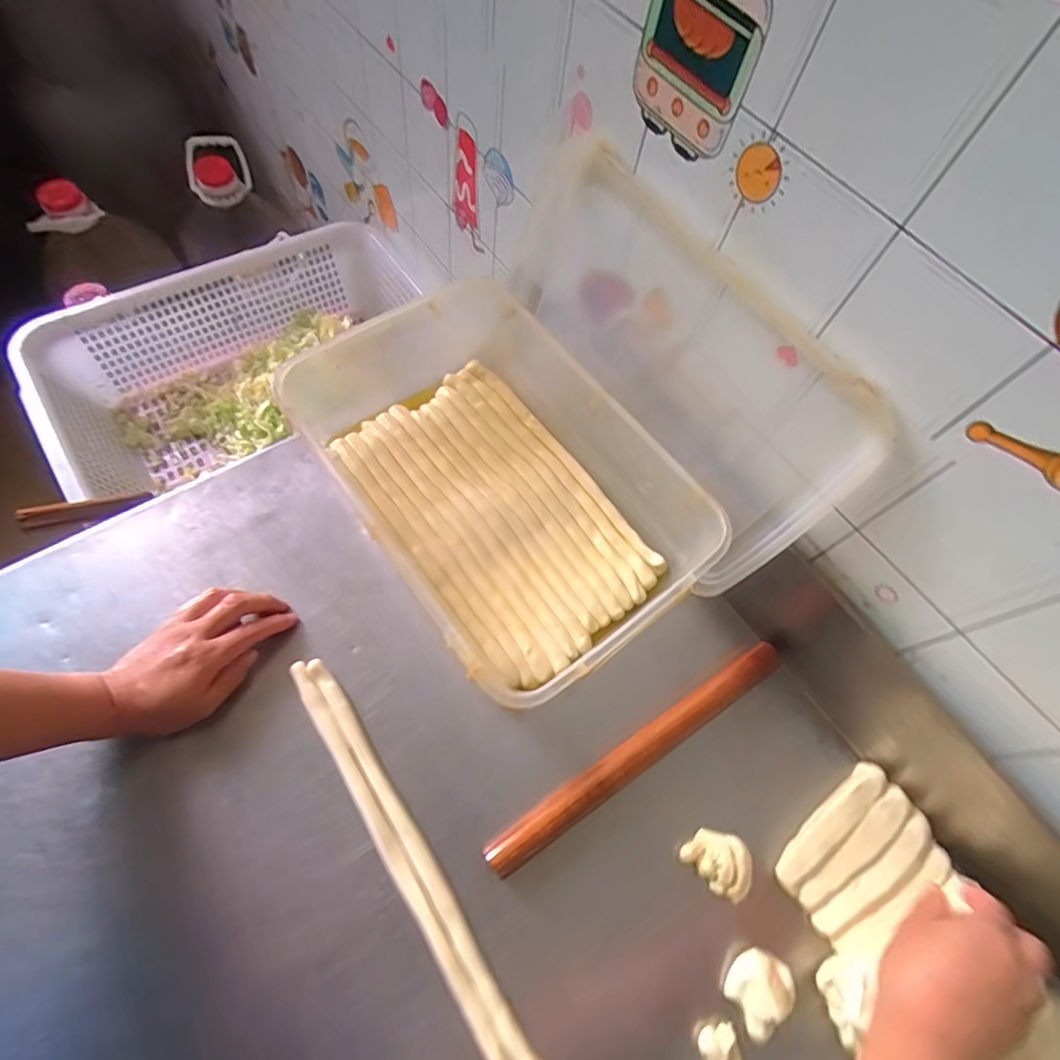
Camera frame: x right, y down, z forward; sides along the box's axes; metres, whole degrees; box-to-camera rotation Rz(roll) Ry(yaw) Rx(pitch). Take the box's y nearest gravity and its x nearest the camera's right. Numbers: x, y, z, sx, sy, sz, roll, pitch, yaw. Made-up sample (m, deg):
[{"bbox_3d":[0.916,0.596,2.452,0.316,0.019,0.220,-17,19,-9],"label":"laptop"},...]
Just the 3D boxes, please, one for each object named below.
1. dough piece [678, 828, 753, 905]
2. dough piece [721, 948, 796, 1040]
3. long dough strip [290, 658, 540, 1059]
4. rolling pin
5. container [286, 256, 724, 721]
[{"bbox_3d":[0.153,0.264,0.445,0.042,0.020,0.051,-40,75,-23],"label":"dough piece"},{"bbox_3d":[0.171,0.340,0.412,0.049,0.024,0.043,-35,73,-21],"label":"dough piece"},{"bbox_3d":[-0.092,0.257,0.428,0.031,0.022,0.356,-30,71,-20],"label":"long dough strip"},{"bbox_3d":[0.098,0.186,0.473,0.304,0.026,0.028,-28,70,-19],"label":"rolling pin"},{"bbox_3d":[-0.027,-0.047,0.520,0.257,0.105,0.371,-31,72,-20],"label":"container"}]

